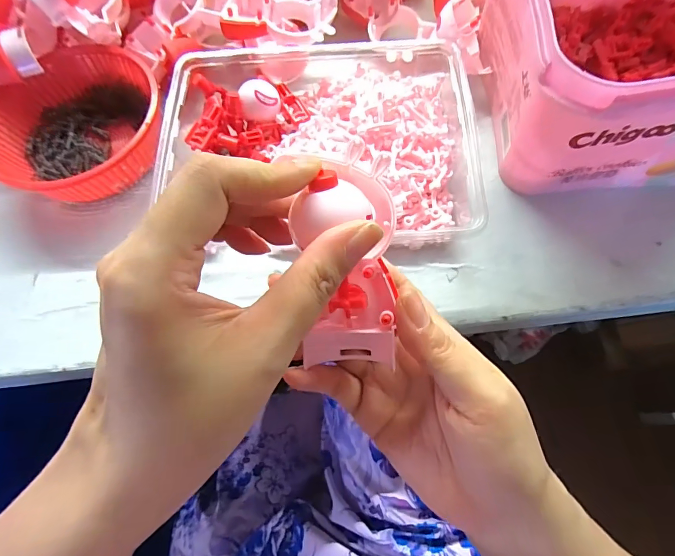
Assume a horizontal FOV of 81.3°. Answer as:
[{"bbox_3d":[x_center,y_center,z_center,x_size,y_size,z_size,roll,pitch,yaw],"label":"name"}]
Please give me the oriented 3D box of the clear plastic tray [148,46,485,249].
[{"bbox_3d":[-0.013,-0.113,0.304,0.228,0.039,0.184,-4,68,1],"label":"clear plastic tray"}]

